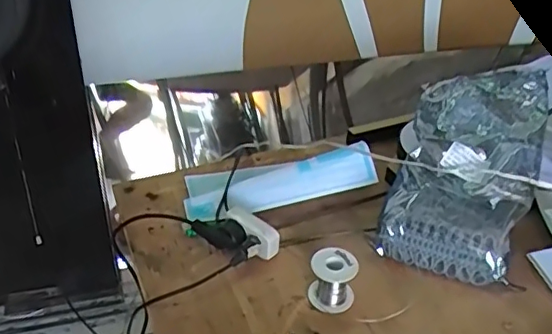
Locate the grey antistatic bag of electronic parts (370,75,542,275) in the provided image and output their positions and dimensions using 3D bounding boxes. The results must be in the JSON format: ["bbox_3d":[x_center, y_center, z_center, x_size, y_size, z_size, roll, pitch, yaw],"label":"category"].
[{"bbox_3d":[0.259,-0.002,0.770,0.174,0.159,0.285,14,37,19],"label":"grey antistatic bag of electronic parts"}]

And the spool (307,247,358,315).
[{"bbox_3d":[0.067,0.132,0.669,0.054,0.057,0.050,5,36,7],"label":"spool"}]

